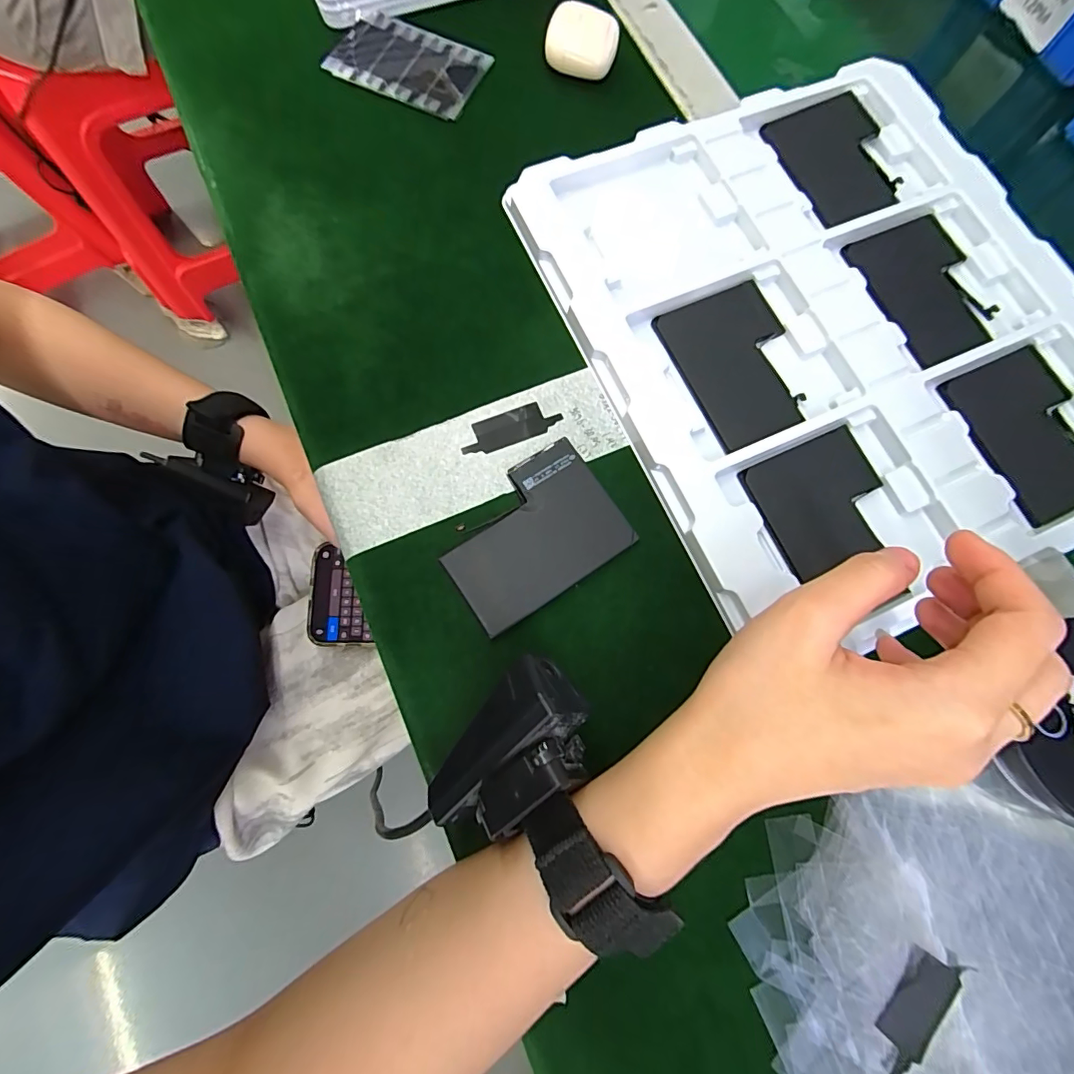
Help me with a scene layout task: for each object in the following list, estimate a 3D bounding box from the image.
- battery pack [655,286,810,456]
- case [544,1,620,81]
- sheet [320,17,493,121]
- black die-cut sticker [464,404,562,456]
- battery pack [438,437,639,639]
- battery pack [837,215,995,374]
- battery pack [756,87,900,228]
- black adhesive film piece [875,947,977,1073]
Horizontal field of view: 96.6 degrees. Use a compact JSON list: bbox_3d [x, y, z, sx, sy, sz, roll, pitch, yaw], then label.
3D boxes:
[{"bbox_3d":[0.117,-0.100,0.272,0.069,0.009,0.093,-25,78,-7],"label":"battery pack"},{"bbox_3d":[0.030,-0.330,0.321,0.045,0.022,0.035,13,77,2],"label":"case"},{"bbox_3d":[-0.087,-0.319,0.322,0.093,0.008,0.063,25,77,4],"label":"sheet"},{"bbox_3d":[-0.015,-0.060,0.262,0.055,0.004,0.019,-22,78,-7],"label":"black die-cut sticker"},{"bbox_3d":[-0.004,-0.001,0.244,0.089,0.006,0.067,-33,80,-9],"label":"battery pack"},{"bbox_3d":[0.234,-0.149,0.286,0.076,0.010,0.090,-24,78,-7],"label":"battery pack"},{"bbox_3d":[0.192,-0.241,0.306,0.076,0.008,0.091,-26,79,-7],"label":"battery pack"},{"bbox_3d":[0.161,0.198,0.201,0.021,0.004,0.052,42,79,8],"label":"black adhesive film piece"}]

